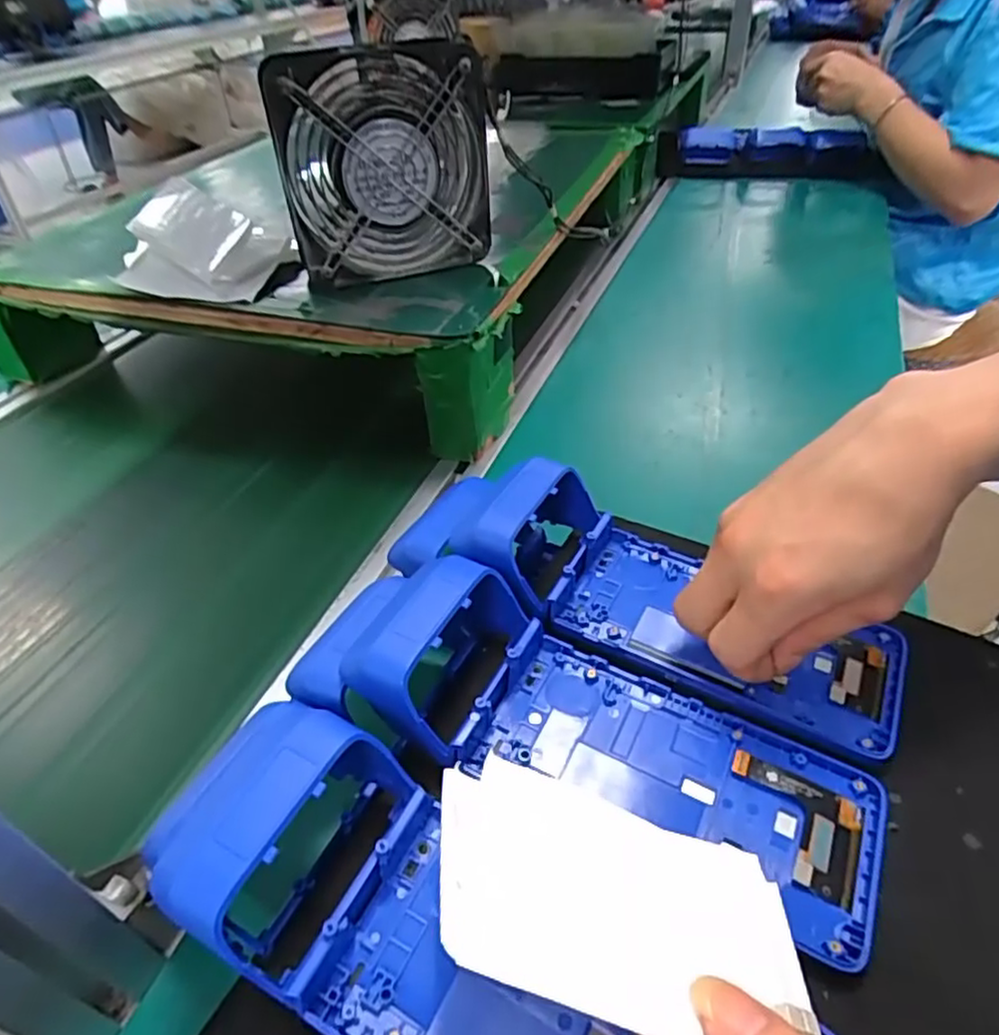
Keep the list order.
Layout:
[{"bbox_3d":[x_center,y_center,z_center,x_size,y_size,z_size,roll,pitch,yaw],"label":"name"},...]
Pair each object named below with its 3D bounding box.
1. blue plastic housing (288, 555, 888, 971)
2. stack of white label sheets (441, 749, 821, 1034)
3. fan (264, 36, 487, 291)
[{"bbox_3d":[0.033,0.083,0.292,0.251,0.054,0.093,18,46,22],"label":"blue plastic housing"},{"bbox_3d":[0.038,0.114,0.201,0.120,0.013,0.067,25,31,-13],"label":"stack of white label sheets"},{"bbox_3d":[-0.084,-0.263,0.505,0.155,0.146,0.056,-16,43,-14],"label":"fan"}]

